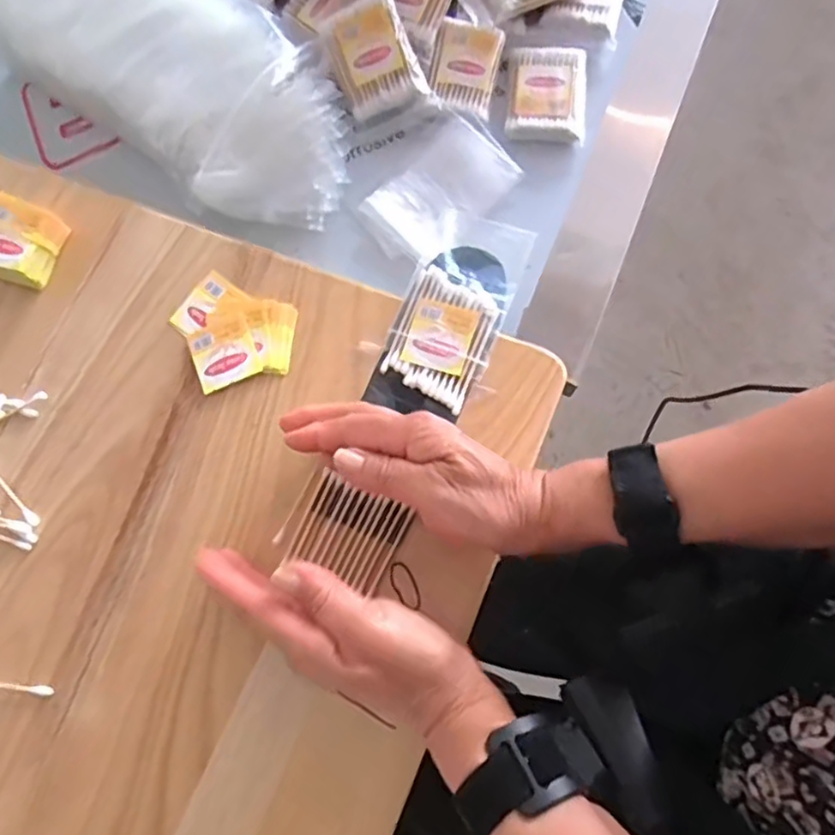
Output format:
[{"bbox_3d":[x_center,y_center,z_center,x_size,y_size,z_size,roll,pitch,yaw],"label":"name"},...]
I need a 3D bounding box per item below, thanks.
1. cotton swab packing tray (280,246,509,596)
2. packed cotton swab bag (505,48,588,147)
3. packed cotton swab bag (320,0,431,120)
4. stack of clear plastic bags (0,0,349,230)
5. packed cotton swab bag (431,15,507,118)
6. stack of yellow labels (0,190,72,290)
[{"bbox_3d":[-0.005,-0.009,0.409,0.061,0.011,0.217,24,80,8],"label":"cotton swab packing tray"},{"bbox_3d":[0.099,-0.250,0.511,0.059,0.016,0.079,5,77,5],"label":"packed cotton swab bag"},{"bbox_3d":[-0.033,-0.269,0.500,0.059,0.019,0.073,-23,106,4],"label":"packed cotton swab bag"},{"bbox_3d":[-0.186,-0.260,0.493,0.302,0.072,0.135,31,81,10],"label":"stack of clear plastic bags"},{"bbox_3d":[0.036,-0.268,0.514,0.050,0.018,0.068,12,89,0],"label":"packed cotton swab bag"},{"bbox_3d":[-0.263,-0.116,0.444,0.045,0.030,0.050,22,77,7],"label":"stack of yellow labels"}]

